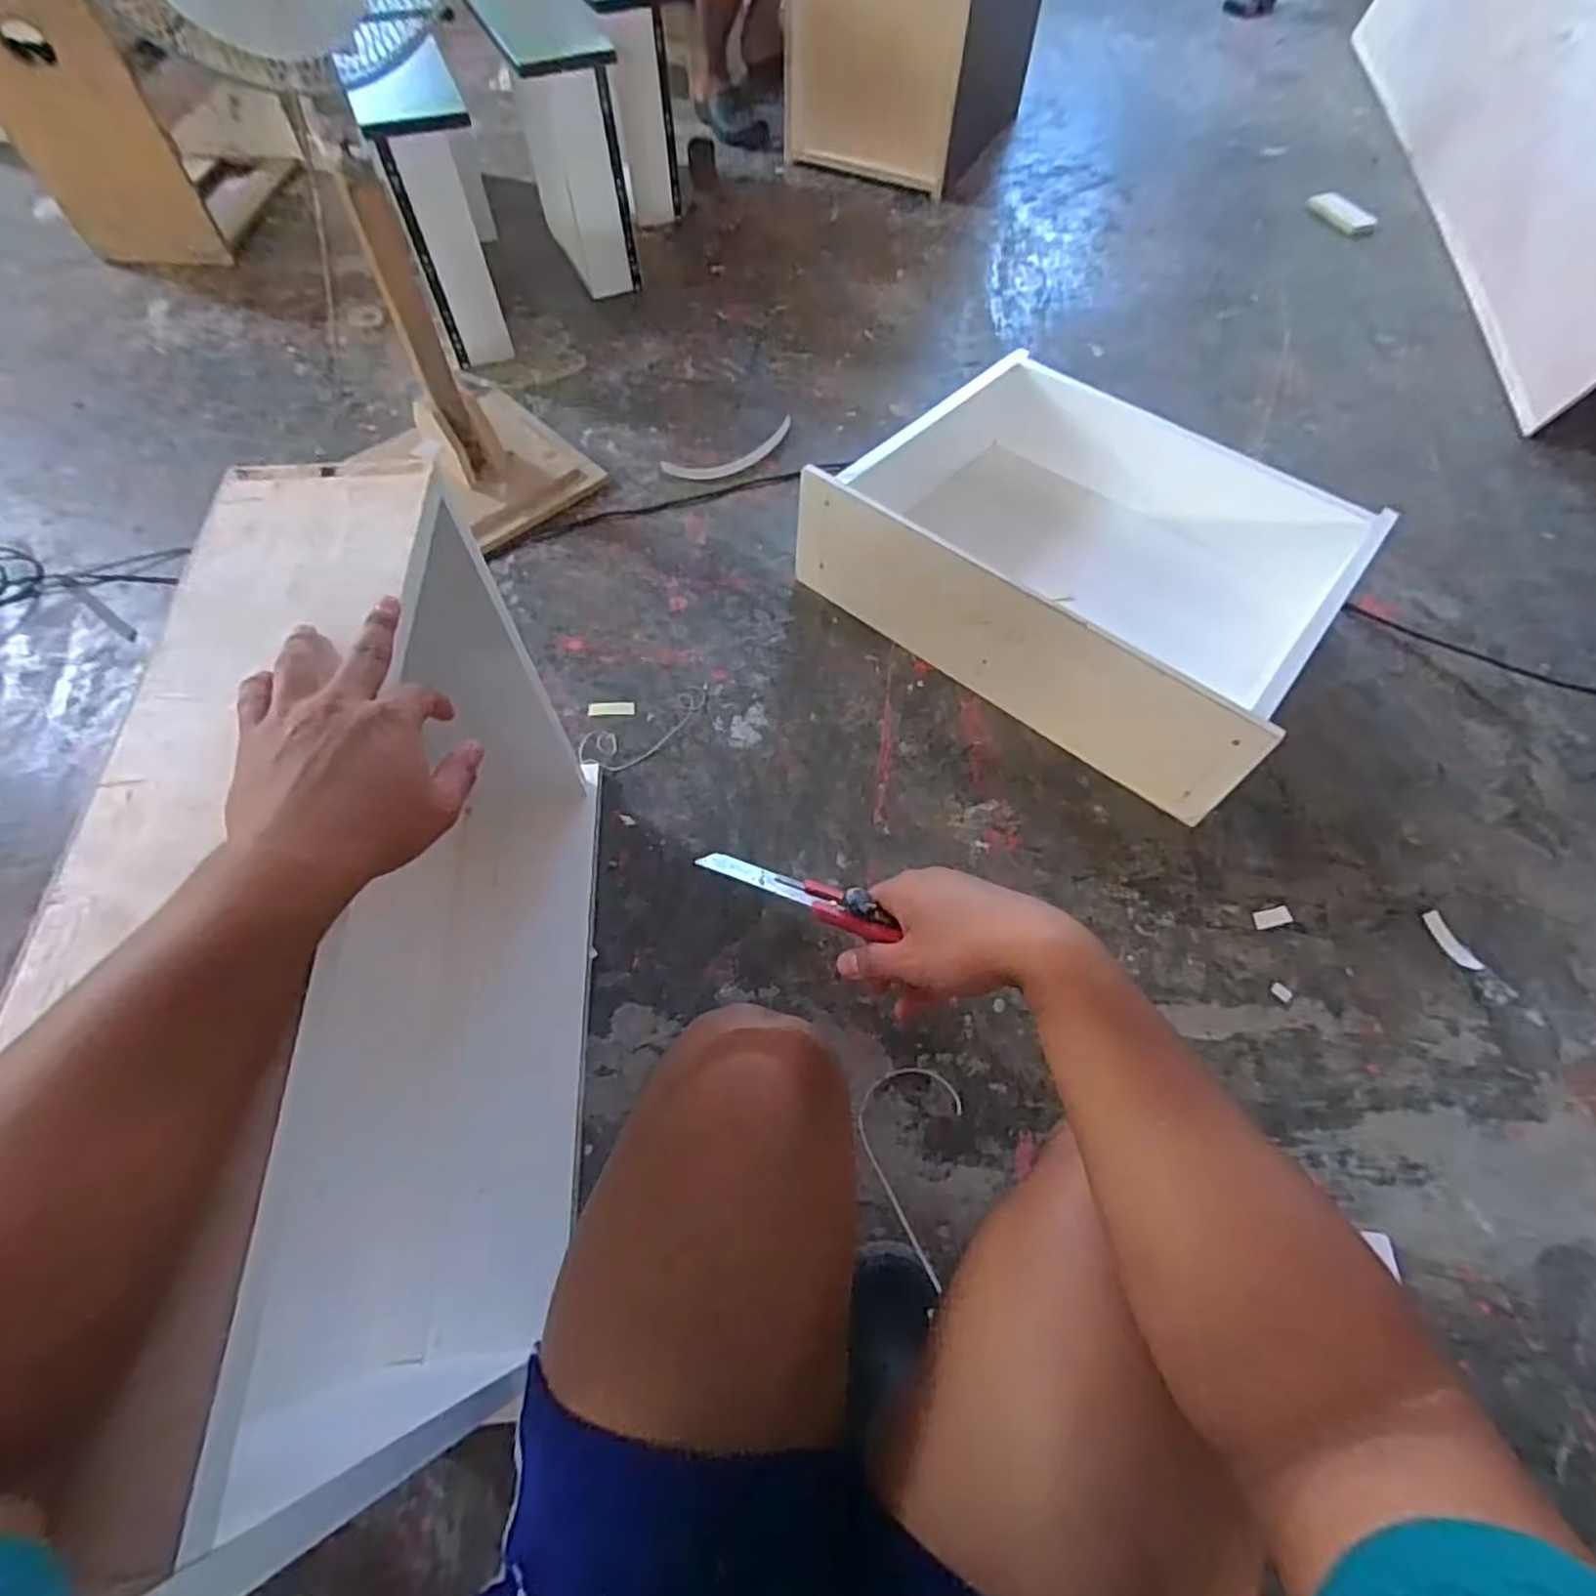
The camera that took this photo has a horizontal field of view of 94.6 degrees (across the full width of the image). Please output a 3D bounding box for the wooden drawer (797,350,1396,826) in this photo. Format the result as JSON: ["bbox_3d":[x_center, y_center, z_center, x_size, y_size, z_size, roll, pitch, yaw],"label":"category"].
[{"bbox_3d":[0.414,-0.366,1.076,0.655,0.186,0.524,37,67,17],"label":"wooden drawer"}]

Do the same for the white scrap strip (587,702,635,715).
[{"bbox_3d":[-0.262,-0.125,1.035,0.063,0.004,0.022,-3,62,-3],"label":"white scrap strip"}]

